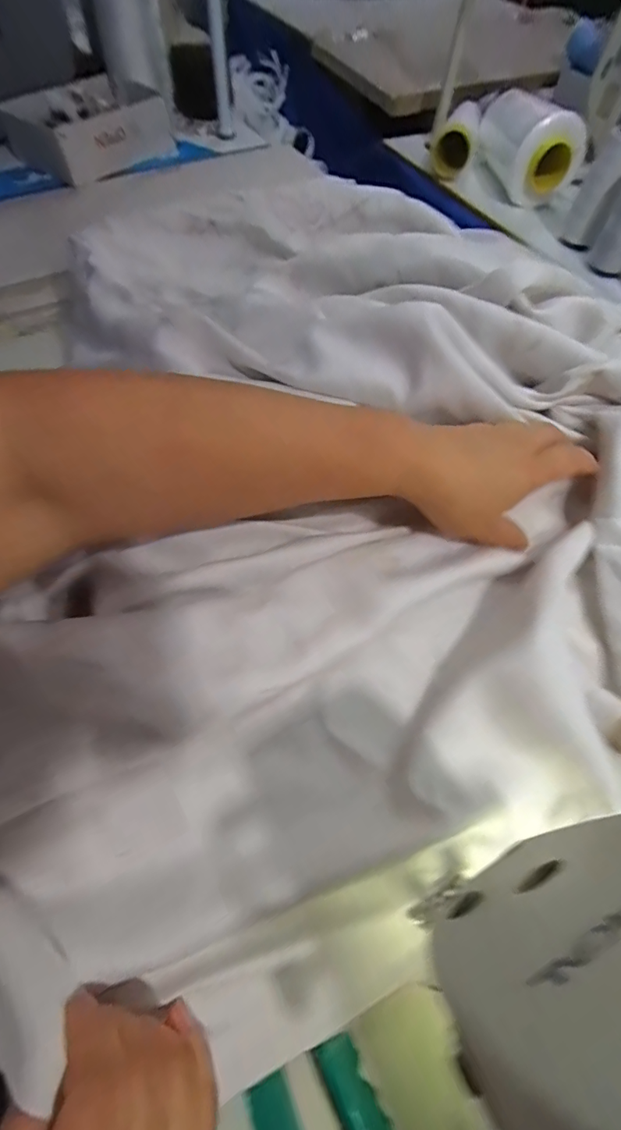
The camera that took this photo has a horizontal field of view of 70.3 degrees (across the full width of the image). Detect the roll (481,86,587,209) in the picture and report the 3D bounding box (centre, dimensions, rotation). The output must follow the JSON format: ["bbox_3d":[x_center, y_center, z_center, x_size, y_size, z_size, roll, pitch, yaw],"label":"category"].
[{"bbox_3d":[0.293,-0.571,0.594,0.094,0.076,0.151,-6,64,-3],"label":"roll"}]

